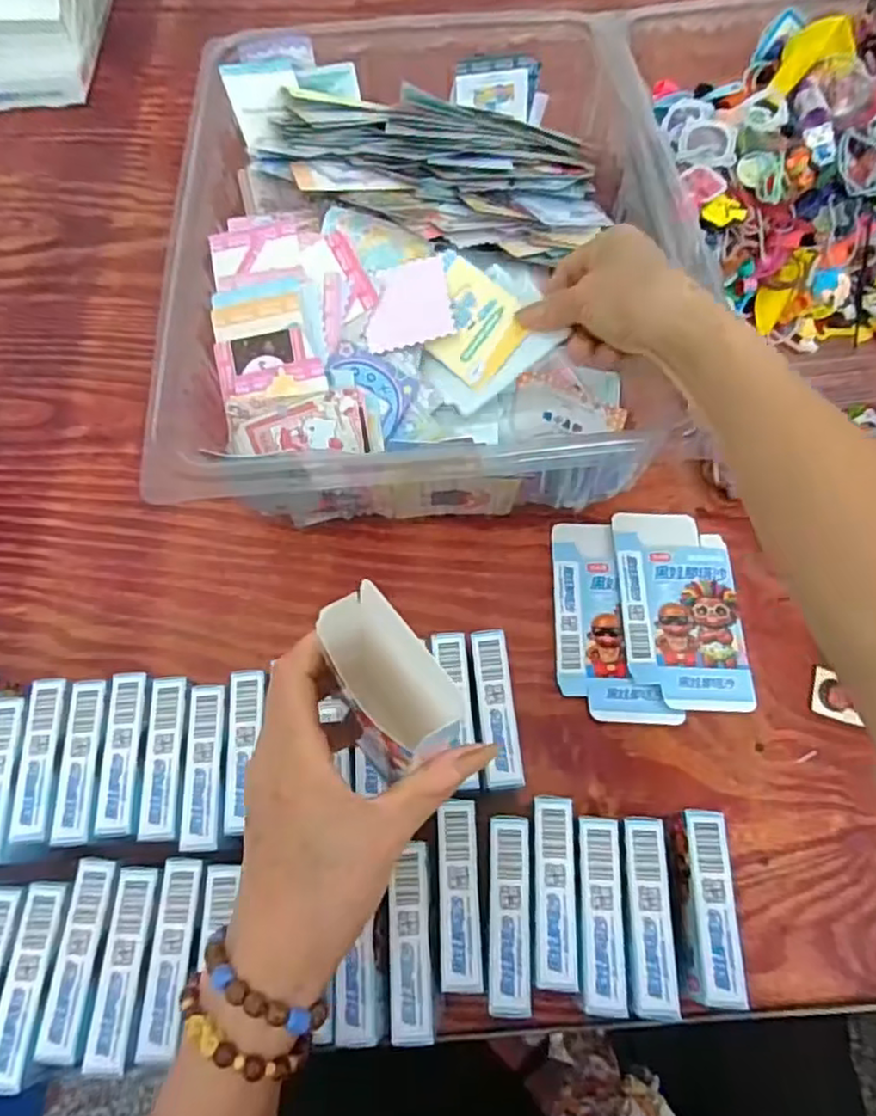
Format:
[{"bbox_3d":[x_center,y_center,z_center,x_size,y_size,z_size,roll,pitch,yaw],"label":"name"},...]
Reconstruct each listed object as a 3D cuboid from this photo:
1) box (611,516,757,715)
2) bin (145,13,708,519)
[{"bbox_3d":[0.172,0.033,0.481,0.083,0.006,0.147,-1,65,2],"label":"box"},{"bbox_3d":[-0.012,-0.229,0.541,0.346,0.131,0.410,-5,66,0],"label":"bin"}]

